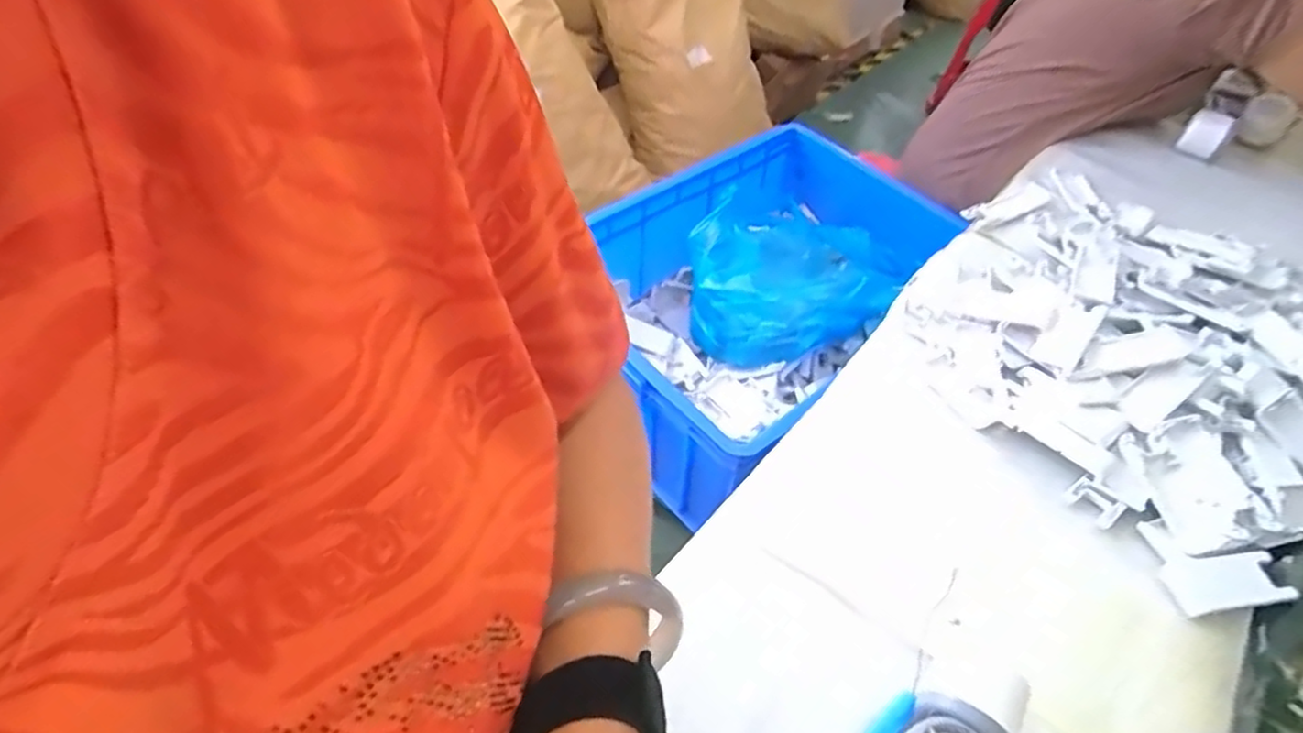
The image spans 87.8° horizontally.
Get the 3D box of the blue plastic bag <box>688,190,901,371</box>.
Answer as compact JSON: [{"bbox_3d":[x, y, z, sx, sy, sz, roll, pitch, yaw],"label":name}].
[{"bbox_3d":[0.187,-0.125,0.961,0.257,0.131,0.232,-21,53,-20],"label":"blue plastic bag"}]

